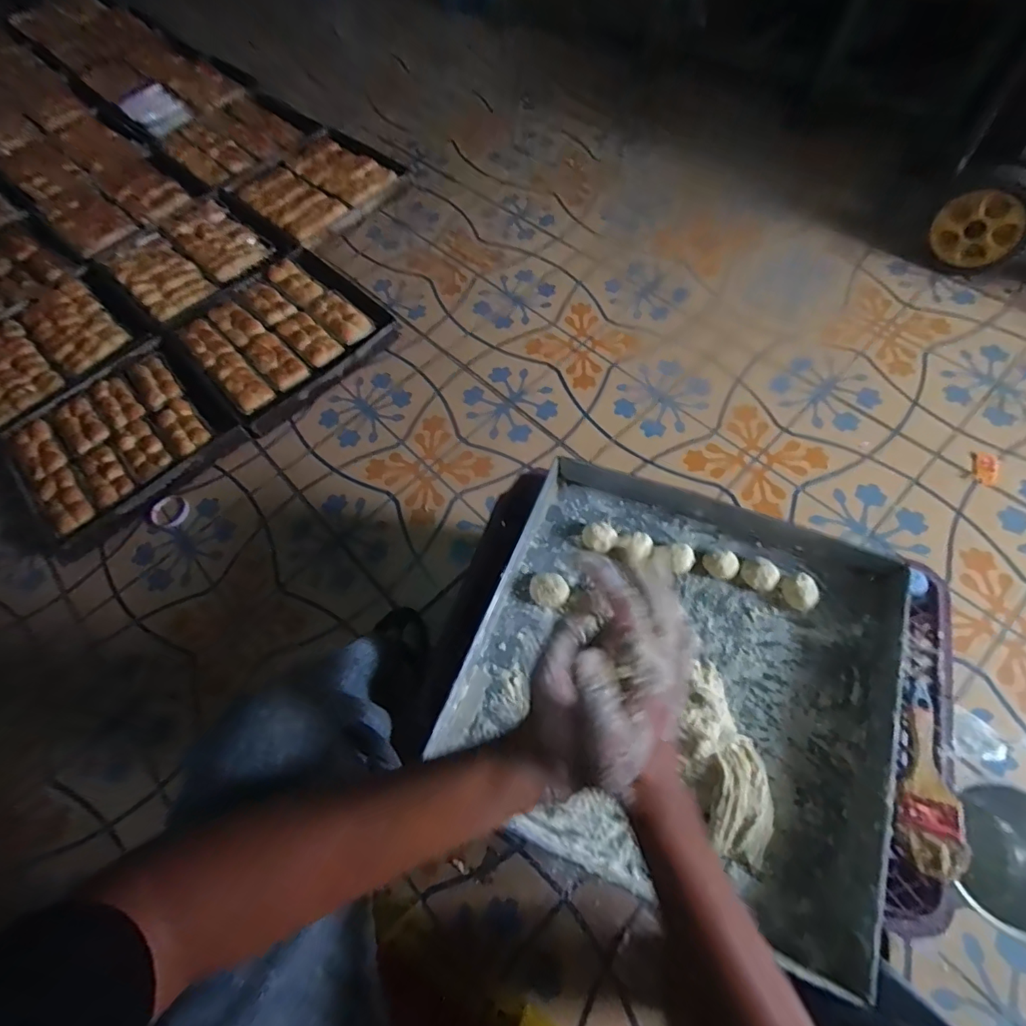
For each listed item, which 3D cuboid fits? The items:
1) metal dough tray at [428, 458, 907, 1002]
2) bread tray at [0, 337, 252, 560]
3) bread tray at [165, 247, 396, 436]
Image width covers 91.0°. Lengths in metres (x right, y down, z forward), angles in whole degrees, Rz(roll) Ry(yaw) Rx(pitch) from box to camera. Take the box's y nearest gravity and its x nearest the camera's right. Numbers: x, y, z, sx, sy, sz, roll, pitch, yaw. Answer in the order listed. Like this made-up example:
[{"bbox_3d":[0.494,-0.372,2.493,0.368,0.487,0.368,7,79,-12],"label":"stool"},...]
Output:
[{"bbox_3d":[0.187,0.177,0.609,0.513,0.059,0.463,19,67,16],"label":"metal dough tray"},{"bbox_3d":[-0.951,-0.187,1.175,0.485,0.065,0.454,-37,65,-12],"label":"bread tray"},{"bbox_3d":[-0.599,-0.472,1.291,0.454,0.063,0.466,-41,66,-14],"label":"bread tray"}]

